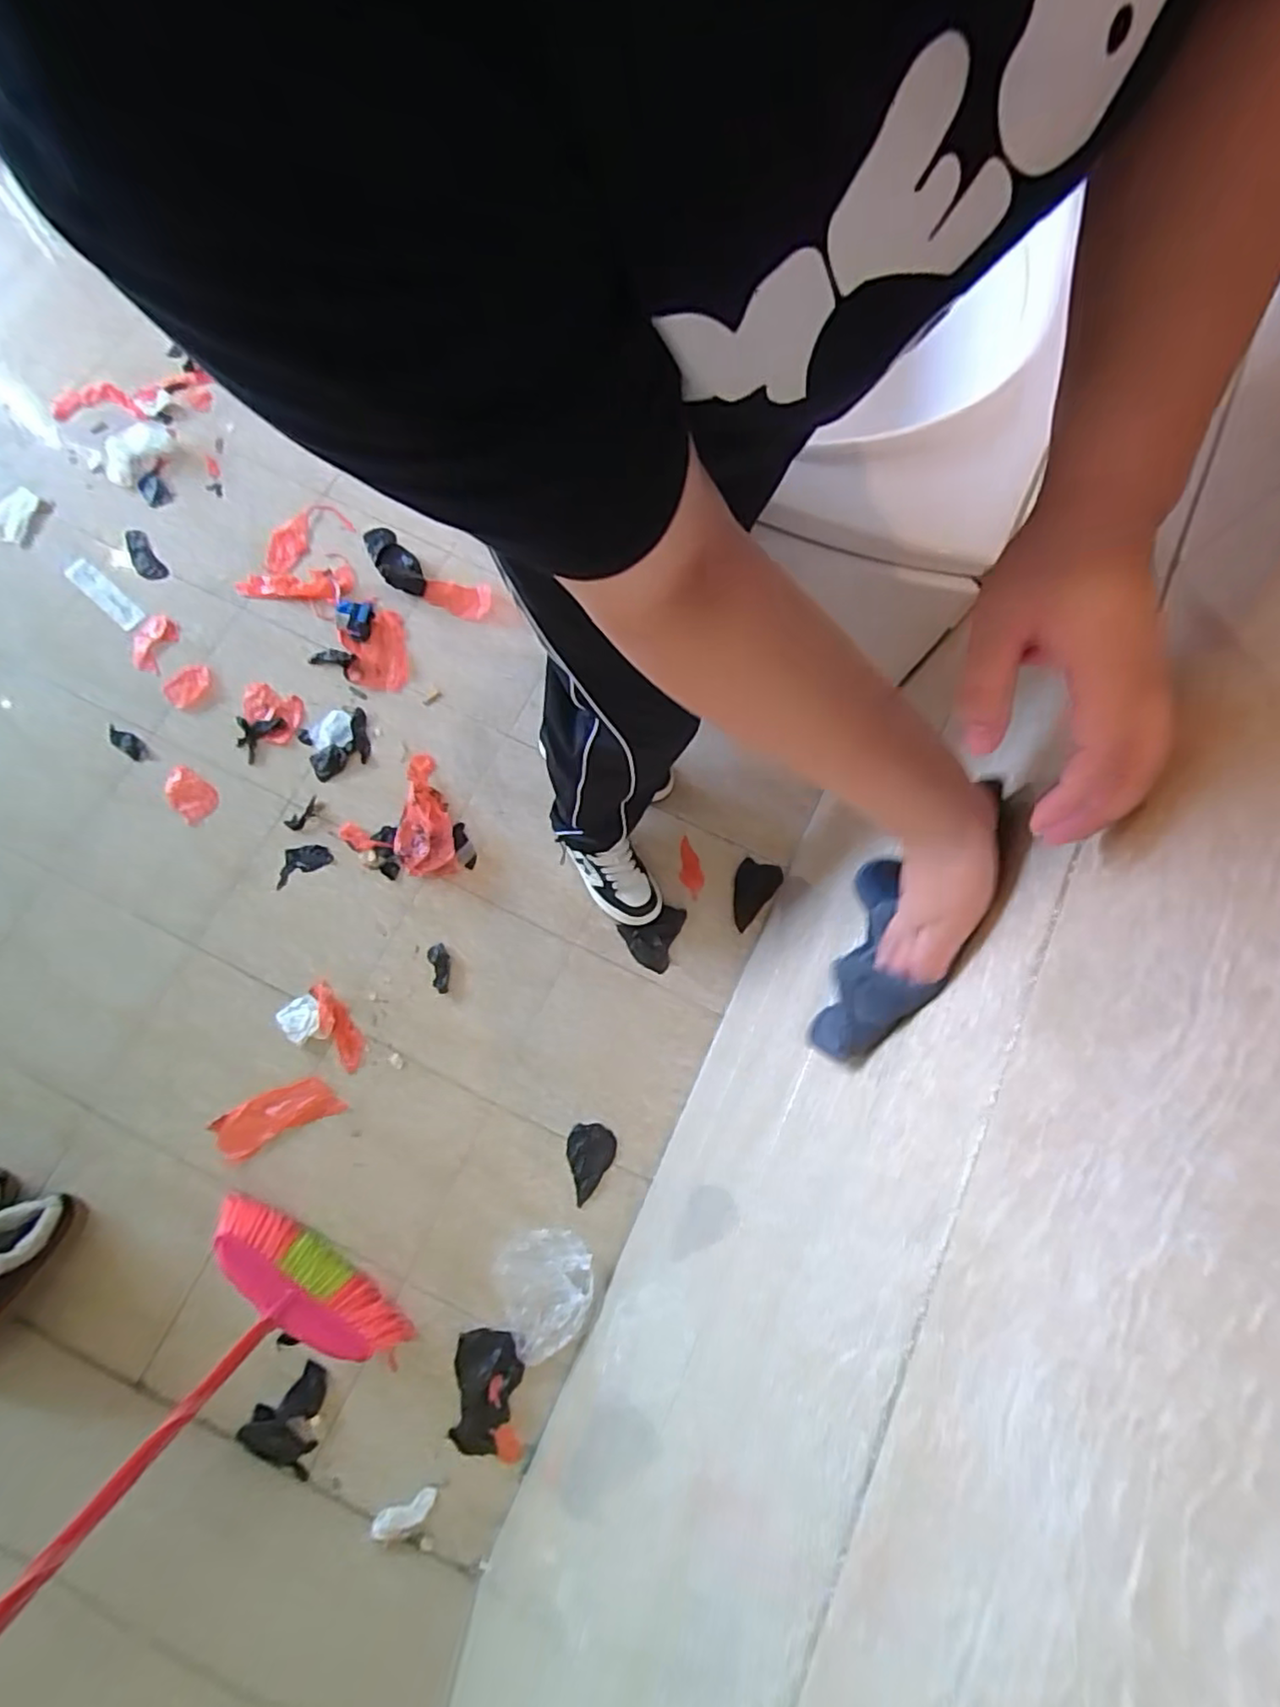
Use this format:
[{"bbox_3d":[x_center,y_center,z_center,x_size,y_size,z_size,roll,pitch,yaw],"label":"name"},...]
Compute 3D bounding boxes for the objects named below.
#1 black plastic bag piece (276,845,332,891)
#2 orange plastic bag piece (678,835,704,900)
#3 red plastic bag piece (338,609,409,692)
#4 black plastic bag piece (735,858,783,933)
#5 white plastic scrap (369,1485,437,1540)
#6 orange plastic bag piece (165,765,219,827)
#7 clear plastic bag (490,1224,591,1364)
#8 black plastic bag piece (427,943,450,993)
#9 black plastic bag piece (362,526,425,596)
[{"bbox_3d":[-0.629,0.014,1.225,0.111,0.007,0.060,-25,79,-7],"label":"black plastic bag piece"},{"bbox_3d":[0.090,0.028,1.209,0.044,0.004,0.110,-18,84,-11],"label":"orange plastic bag piece"},{"bbox_3d":[-0.529,-0.399,1.308,0.127,0.015,0.179,-10,78,-4],"label":"red plastic bag piece"},{"bbox_3d":[0.206,0.078,1.195,0.079,0.029,0.129,18,77,2],"label":"black plastic bag piece"},{"bbox_3d":[-0.394,1.109,1.110,0.107,0.022,0.038,-19,80,-17],"label":"white plastic scrap"},{"bbox_3d":[-0.855,-0.112,1.251,0.116,0.021,0.073,44,79,8],"label":"orange plastic bag piece"},{"bbox_3d":[-0.155,0.724,1.091,0.159,0.037,0.185,-14,78,-5],"label":"clear plastic bag"},{"bbox_3d":[-0.358,0.207,1.187,0.038,0.009,0.087,-16,78,-6],"label":"black plastic bag piece"},{"bbox_3d":[-0.514,-0.616,1.369,0.080,0.046,0.219,-31,80,-9],"label":"black plastic bag piece"}]

